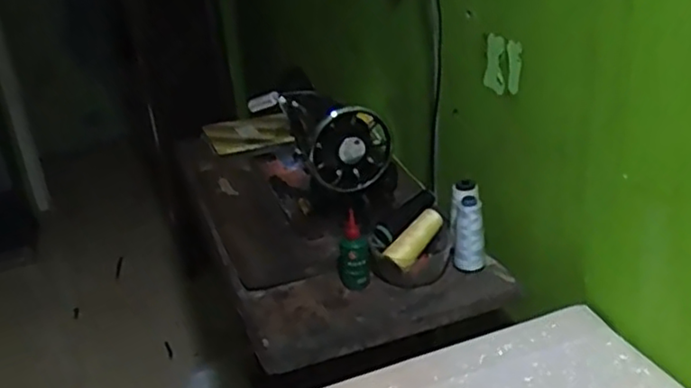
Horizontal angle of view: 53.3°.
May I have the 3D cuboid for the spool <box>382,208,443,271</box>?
[{"bbox_3d":[0.104,0.064,1.023,0.106,0.044,0.033,-47,35,-8],"label":"spool"}]

